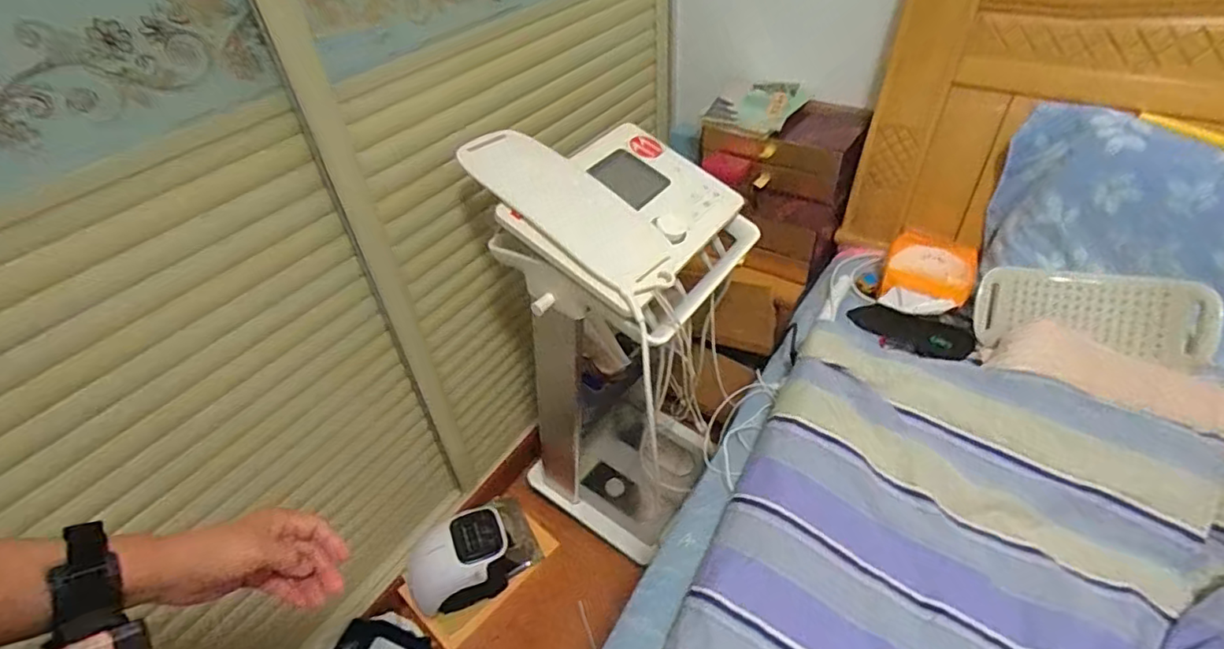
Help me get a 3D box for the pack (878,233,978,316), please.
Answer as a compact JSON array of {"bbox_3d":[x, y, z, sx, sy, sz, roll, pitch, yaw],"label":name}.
[{"bbox_3d":[0.612,-0.106,1.126,0.153,0.052,0.237,19,47,24],"label":"pack"}]

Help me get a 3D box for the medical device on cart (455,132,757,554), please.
[{"bbox_3d":[0.015,0.062,1.179,0.384,0.845,0.347,23,49,28],"label":"medical device on cart"}]

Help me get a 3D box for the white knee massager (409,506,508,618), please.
[{"bbox_3d":[-0.302,0.465,1.155,0.198,0.139,0.146,-15,43,-10],"label":"white knee massager"}]

